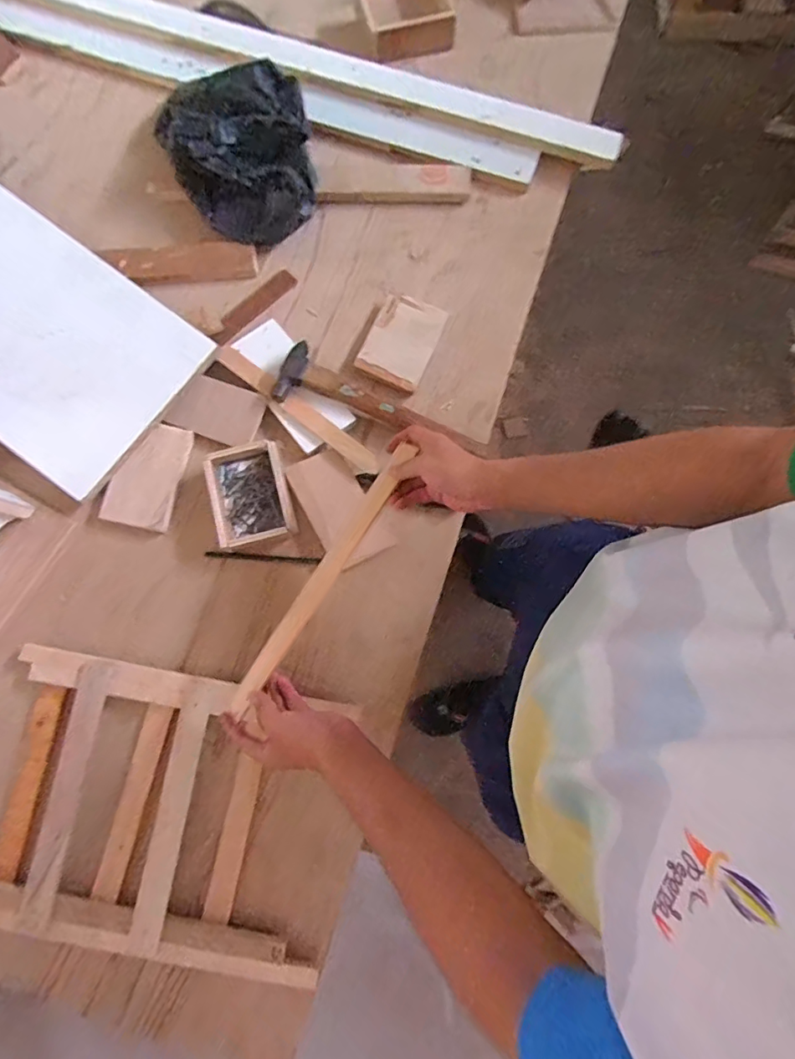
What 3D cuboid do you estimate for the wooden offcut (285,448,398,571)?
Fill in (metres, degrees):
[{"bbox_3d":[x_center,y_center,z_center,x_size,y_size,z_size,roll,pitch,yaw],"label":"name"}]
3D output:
[{"bbox_3d":[-0.079,-0.029,0.691,0.082,0.006,0.157,-31,87,-7],"label":"wooden offcut"}]

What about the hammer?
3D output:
[{"bbox_3d":[-0.023,-0.172,0.705,0.296,0.029,0.080,22,79,4],"label":"hammer"}]

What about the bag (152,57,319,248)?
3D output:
[{"bbox_3d":[-0.235,-0.566,0.756,0.211,0.102,0.271,-18,79,-4],"label":"bag"}]

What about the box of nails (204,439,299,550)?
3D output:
[{"bbox_3d":[-0.196,-0.044,0.688,0.101,0.034,0.135,-14,79,-3],"label":"box of nails"}]

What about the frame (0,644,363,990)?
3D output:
[{"bbox_3d":[-0.283,0.332,0.610,0.420,0.024,0.310,10,79,2],"label":"frame"}]

